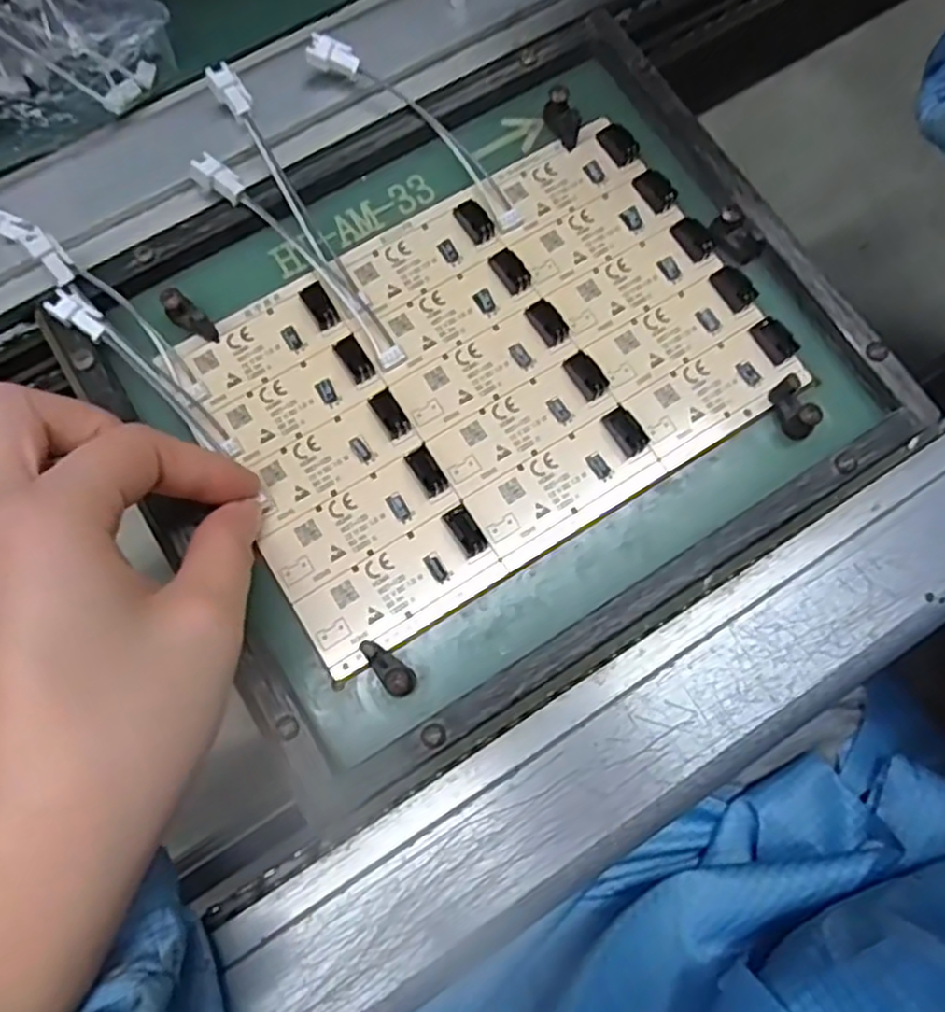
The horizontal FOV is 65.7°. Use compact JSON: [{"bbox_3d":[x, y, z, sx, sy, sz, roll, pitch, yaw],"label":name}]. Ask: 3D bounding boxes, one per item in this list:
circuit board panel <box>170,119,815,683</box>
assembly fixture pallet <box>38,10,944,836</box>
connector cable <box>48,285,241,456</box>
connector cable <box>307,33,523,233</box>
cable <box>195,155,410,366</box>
[{"bbox_3d":[0.006,-0.048,0.256,0.191,0.008,0.127,-31,79,-9],"label":"circuit board panel"},{"bbox_3d":[0.006,-0.046,0.252,0.235,0.014,0.194,-31,79,-9],"label":"assembly fixture pallet"},{"bbox_3d":[-0.109,-0.043,0.247,0.077,0.008,0.010,42,78,-5],"label":"connector cable"},{"bbox_3d":[-0.019,-0.138,0.271,0.096,0.010,0.021,38,78,-6],"label":"connector cable"},{"bbox_3d":[-0.060,-0.086,0.255,0.096,0.019,0.012,43,79,9],"label":"cable"}]

